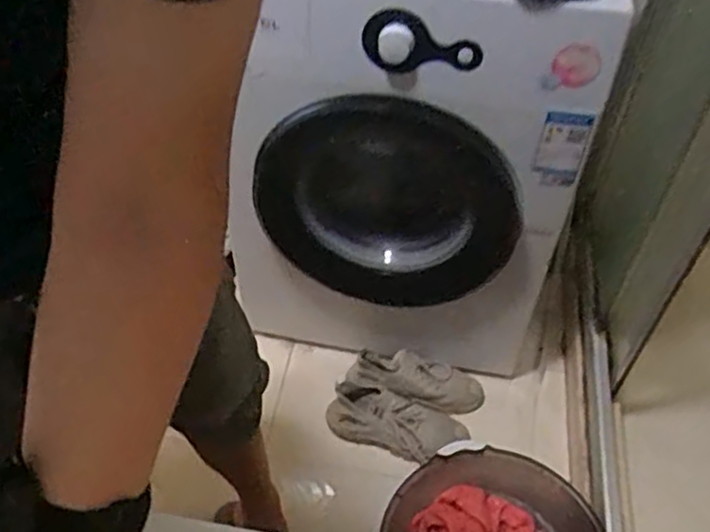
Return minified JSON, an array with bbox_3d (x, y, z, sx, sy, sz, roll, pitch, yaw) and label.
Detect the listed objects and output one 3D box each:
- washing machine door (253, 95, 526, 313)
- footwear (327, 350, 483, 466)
[{"bbox_3d":[0.046,-0.084,1.196,0.462,0.405,0.080,9,50,7],"label":"washing machine door"},{"bbox_3d":[0.104,0.277,1.407,0.280,0.077,0.219,16,52,12],"label":"footwear"}]

